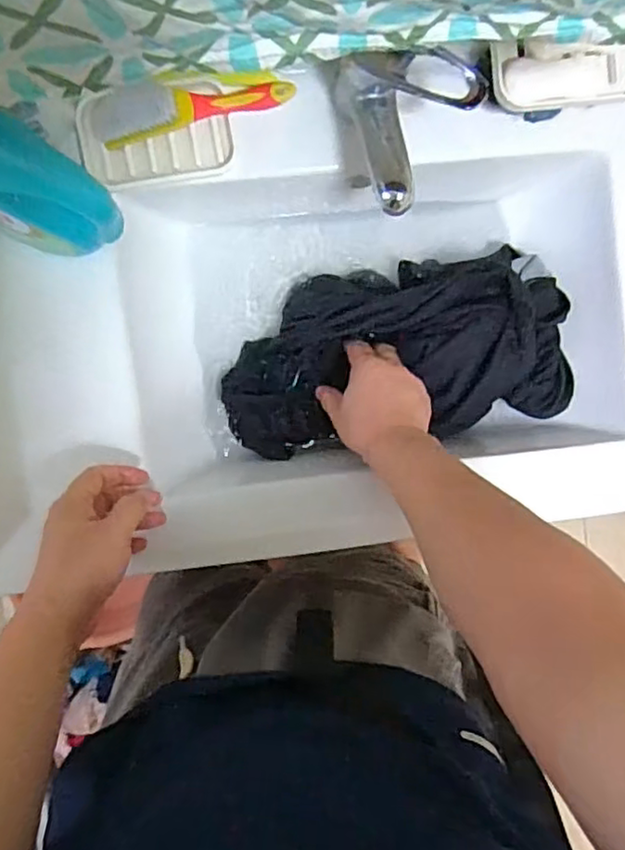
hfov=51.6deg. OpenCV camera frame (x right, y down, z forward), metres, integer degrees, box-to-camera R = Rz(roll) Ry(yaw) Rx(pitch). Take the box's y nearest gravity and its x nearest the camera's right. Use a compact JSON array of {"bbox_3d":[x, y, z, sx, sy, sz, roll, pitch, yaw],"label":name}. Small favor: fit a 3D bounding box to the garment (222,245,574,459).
[{"bbox_3d":[0.084,-0.076,0.677,0.351,0.079,0.177,-10,94,8],"label":"garment"}]

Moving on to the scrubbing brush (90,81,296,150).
[{"bbox_3d":[-0.103,-0.272,0.555,0.173,0.048,0.037,-13,94,-5],"label":"scrubbing brush"}]

